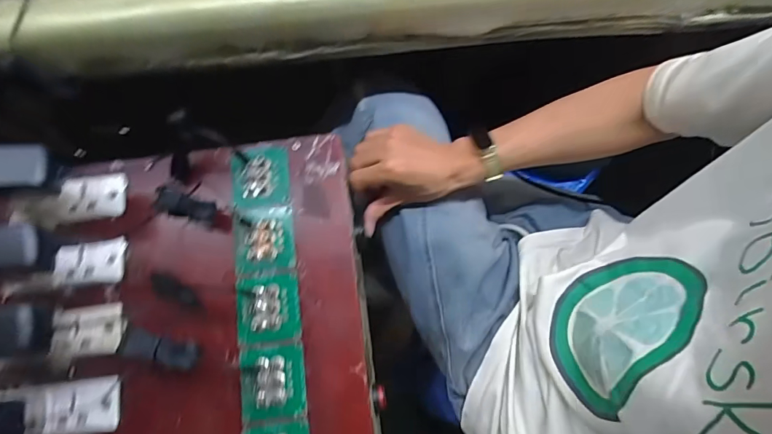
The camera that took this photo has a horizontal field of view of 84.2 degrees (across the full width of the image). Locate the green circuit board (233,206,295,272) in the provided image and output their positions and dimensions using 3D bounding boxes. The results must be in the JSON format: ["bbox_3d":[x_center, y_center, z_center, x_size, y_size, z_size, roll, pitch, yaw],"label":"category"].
[{"bbox_3d":[-0.128,0.023,0.450,0.061,0.008,0.066,-7,75,0],"label":"green circuit board"}]

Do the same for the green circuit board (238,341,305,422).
[{"bbox_3d":[-0.110,0.160,0.415,0.061,0.005,0.066,-6,75,0],"label":"green circuit board"}]

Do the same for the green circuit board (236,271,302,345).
[{"bbox_3d":[-0.120,0.092,0.433,0.062,0.004,0.066,-8,75,0],"label":"green circuit board"}]

